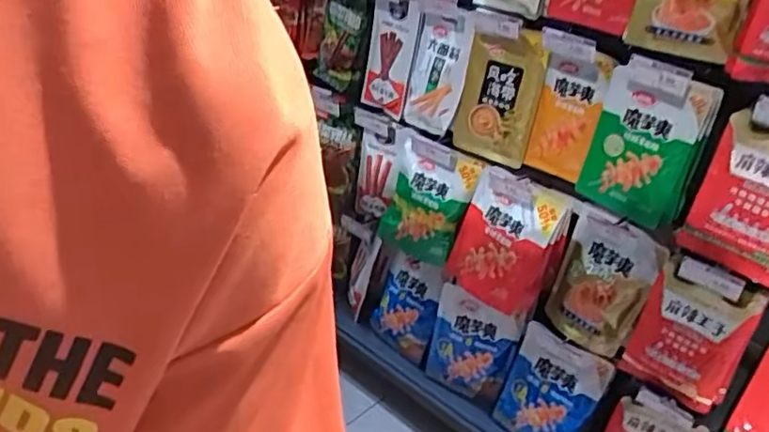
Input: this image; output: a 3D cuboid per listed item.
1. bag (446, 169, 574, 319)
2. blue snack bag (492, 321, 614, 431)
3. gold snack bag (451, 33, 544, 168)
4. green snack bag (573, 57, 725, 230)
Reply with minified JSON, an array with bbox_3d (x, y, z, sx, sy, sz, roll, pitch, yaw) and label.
[{"bbox_3d":[0.257,0.059,1.394,0.228,0.291,0.043,29,35,34],"label":"bag"},{"bbox_3d":[0.345,0.375,1.375,0.186,0.252,0.025,28,18,34],"label":"blue snack bag"},{"bbox_3d":[0.233,-0.240,1.333,0.158,0.252,0.040,20,31,22],"label":"gold snack bag"},{"bbox_3d":[0.459,-0.121,1.163,0.190,0.254,0.043,28,28,33],"label":"green snack bag"}]

